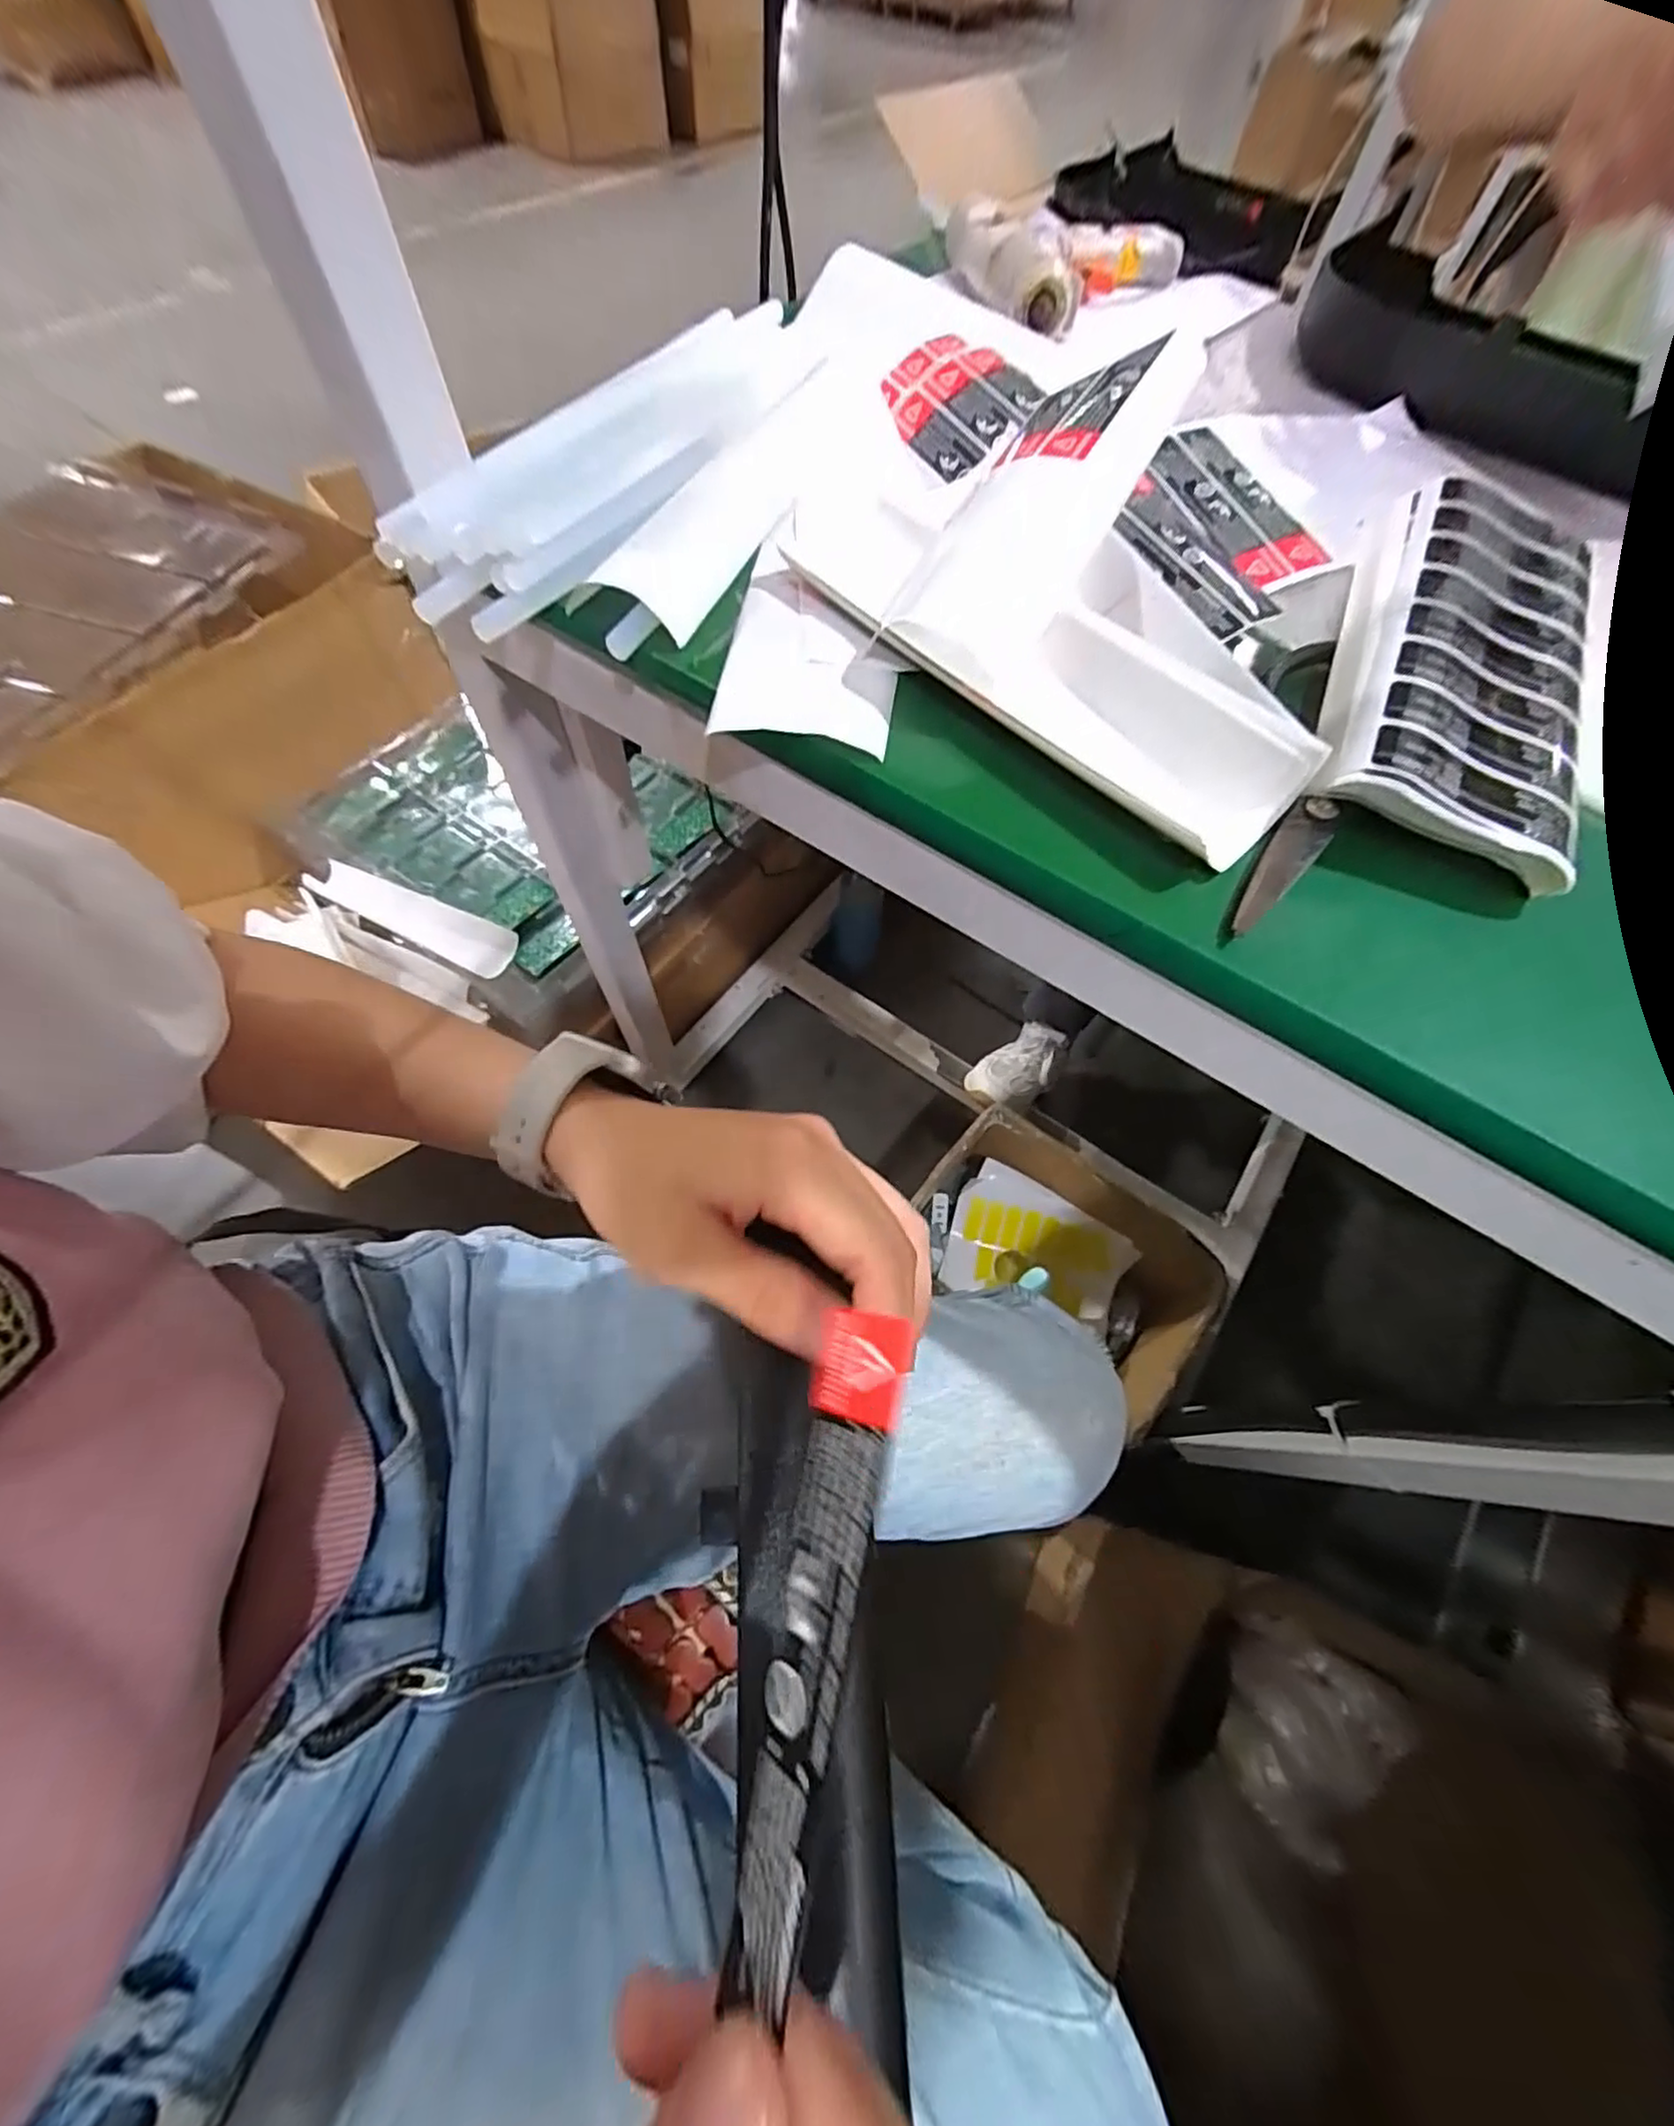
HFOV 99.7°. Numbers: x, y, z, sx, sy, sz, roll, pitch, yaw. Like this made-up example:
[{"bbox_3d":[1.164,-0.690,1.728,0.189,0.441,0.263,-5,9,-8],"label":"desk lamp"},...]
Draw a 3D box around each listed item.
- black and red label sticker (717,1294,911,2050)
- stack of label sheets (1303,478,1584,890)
[{"bbox_3d":[-0.004,0.106,0.140,0.022,0.004,0.106,-5,60,39],"label":"black and red label sticker"},{"bbox_3d":[0.272,-0.174,0.304,0.096,0.024,0.216,27,68,5],"label":"stack of label sheets"}]

